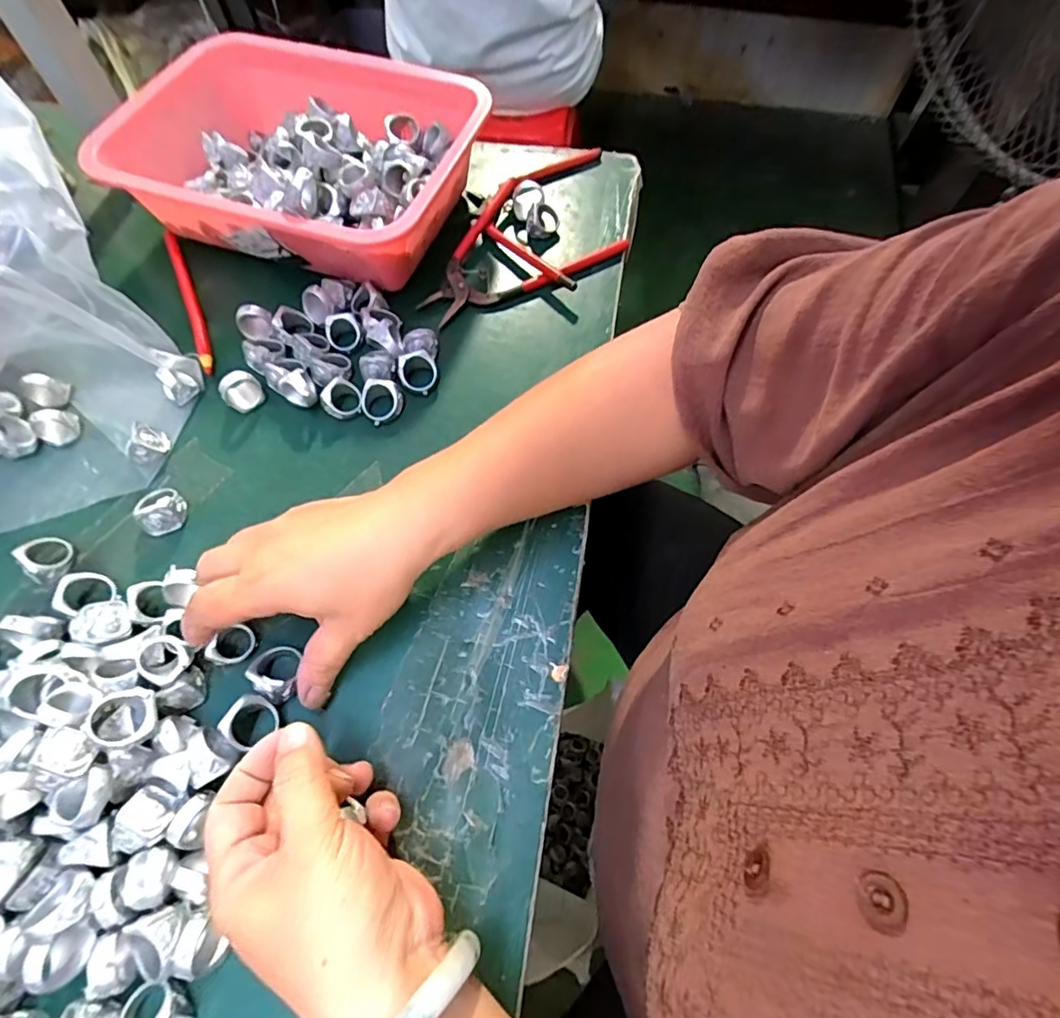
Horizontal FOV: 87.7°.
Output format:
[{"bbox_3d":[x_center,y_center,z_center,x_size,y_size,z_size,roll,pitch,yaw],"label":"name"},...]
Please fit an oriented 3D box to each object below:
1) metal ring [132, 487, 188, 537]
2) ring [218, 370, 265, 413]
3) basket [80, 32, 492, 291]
[{"bbox_3d":[-0.230,0.000,0.346,0.022,0.019,0.029,-6,65,-3],"label":"metal ring"},{"bbox_3d":[-0.199,-0.080,0.380,0.025,0.025,0.015,-27,68,-12],"label":"ring"},{"bbox_3d":[-0.163,-0.264,0.431,0.242,0.076,0.191,13,66,6],"label":"basket"}]

